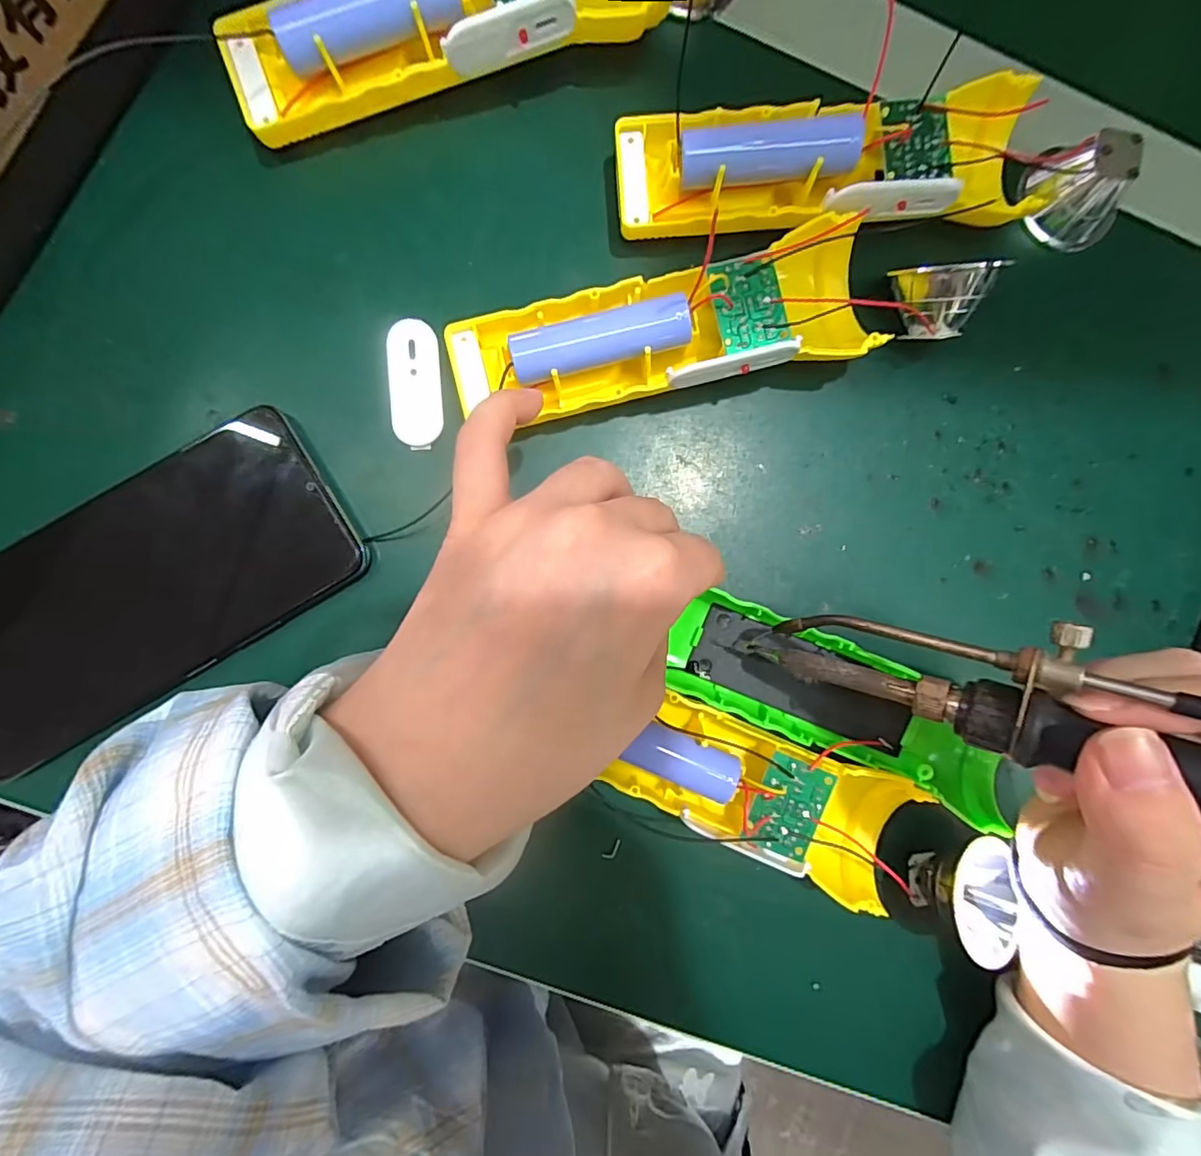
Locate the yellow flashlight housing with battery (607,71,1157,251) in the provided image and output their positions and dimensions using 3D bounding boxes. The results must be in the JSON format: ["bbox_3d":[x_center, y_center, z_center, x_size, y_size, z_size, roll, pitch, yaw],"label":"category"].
[{"bbox_3d":[0.110,-0.162,0.212,0.205,0.032,0.050,-6,89,-4],"label":"yellow flashlight housing with battery"}]

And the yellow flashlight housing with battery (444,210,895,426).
[{"bbox_3d":[0.027,-0.093,0.203,0.163,0.028,0.050,-15,90,-7],"label":"yellow flashlight housing with battery"}]

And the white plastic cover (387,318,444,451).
[{"bbox_3d":[-0.073,-0.078,0.212,0.020,0.004,0.048,-4,89,-4],"label":"white plastic cover"}]

